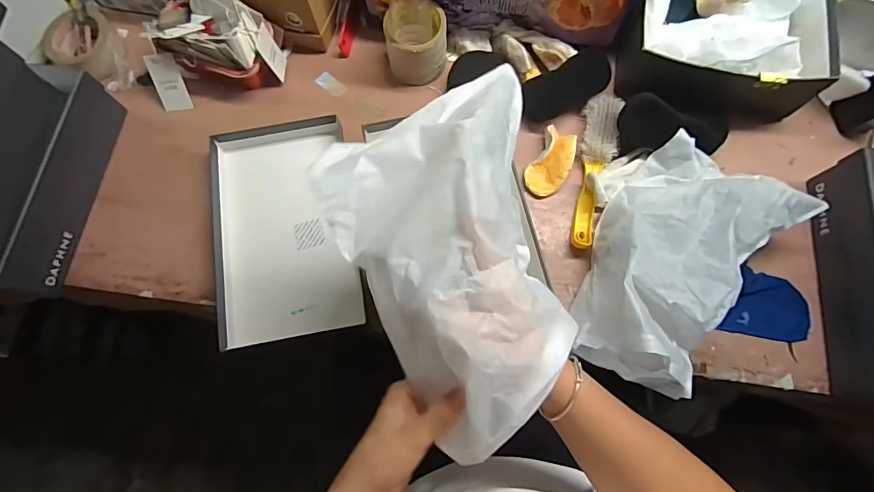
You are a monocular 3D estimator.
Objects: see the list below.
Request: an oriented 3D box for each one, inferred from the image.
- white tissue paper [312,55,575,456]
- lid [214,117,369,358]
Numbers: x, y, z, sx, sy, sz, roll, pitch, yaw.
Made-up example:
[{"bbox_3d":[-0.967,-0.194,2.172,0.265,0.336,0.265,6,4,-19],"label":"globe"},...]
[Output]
[{"bbox_3d":[0.029,0.001,0.368,0.193,0.061,0.286,-23,76,-6],"label":"white tissue paper"},{"bbox_3d":[-0.209,-0.027,0.613,0.177,0.041,0.299,-9,75,-2],"label":"lid"}]

